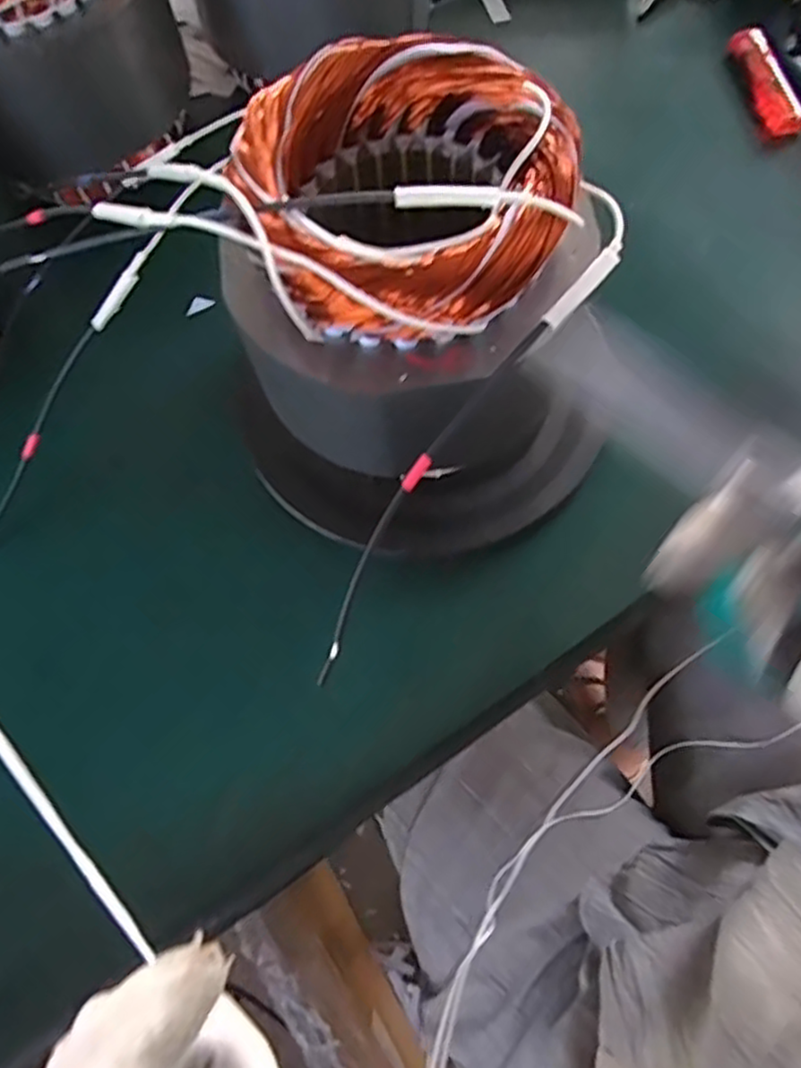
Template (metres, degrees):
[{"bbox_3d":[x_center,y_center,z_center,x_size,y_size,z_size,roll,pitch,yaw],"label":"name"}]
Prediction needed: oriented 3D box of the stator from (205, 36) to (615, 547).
[{"bbox_3d":[-0.001,-0.090,0.302,0.160,0.151,0.154,-1,70,2],"label":"stator"}]

